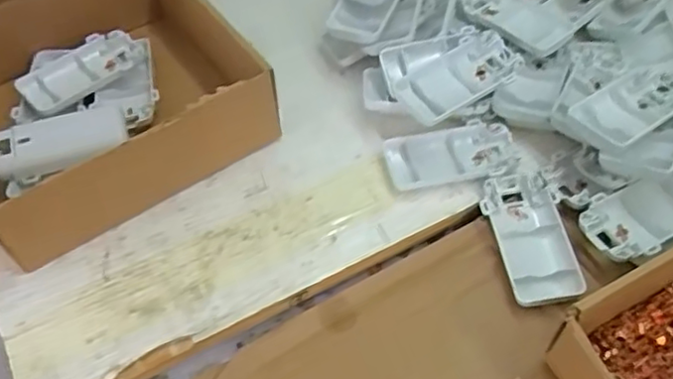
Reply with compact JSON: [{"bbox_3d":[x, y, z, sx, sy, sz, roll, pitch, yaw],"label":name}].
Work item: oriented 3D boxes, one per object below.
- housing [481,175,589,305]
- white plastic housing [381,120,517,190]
[{"bbox_3d":[0.131,0.032,0.437,0.046,0.013,0.095,-8,54,-5],"label":"housing"},{"bbox_3d":[0.084,-0.025,0.468,0.093,0.011,0.048,-11,55,-7],"label":"white plastic housing"}]

